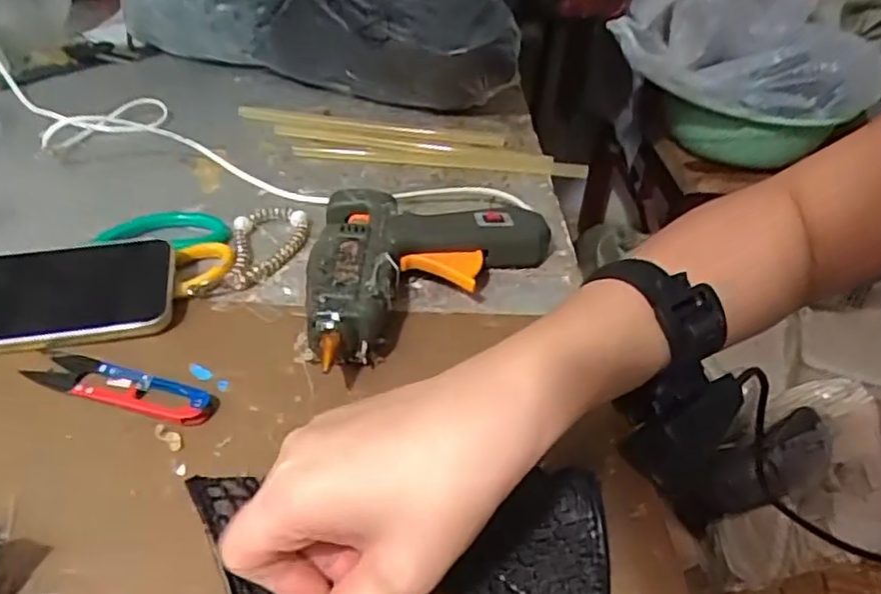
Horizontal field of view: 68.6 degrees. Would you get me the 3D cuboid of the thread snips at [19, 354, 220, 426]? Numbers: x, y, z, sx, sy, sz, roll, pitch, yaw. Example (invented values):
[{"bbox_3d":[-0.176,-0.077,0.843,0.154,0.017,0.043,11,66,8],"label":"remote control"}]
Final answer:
[{"bbox_3d":[-0.180,0.050,0.363,0.115,0.006,0.026,13,40,13],"label":"thread snips"}]

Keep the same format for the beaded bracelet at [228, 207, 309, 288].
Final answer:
[{"bbox_3d":[-0.126,-0.040,0.478,0.054,0.012,0.094,-5,39,-10],"label":"beaded bracelet"}]

